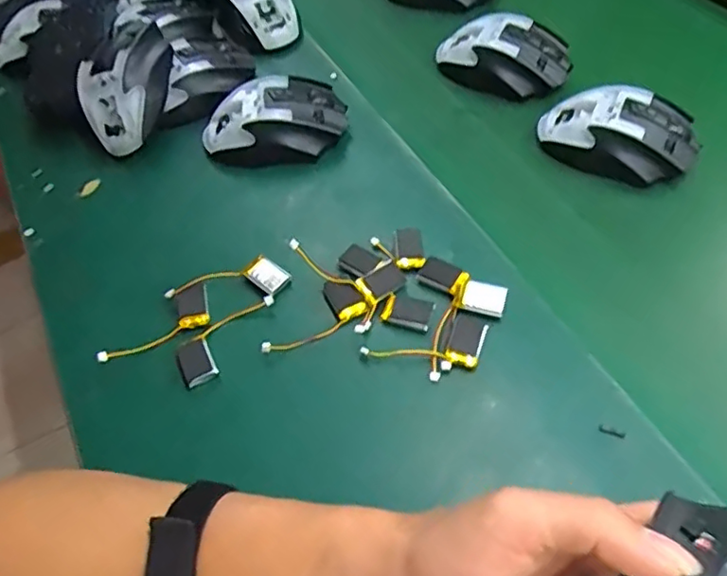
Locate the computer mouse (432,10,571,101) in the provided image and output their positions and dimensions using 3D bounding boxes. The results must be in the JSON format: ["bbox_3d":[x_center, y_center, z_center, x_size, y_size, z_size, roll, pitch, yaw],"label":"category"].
[{"bbox_3d":[0.123,-0.202,0.537,0.116,0.047,0.066,16,58,17],"label":"computer mouse"}]

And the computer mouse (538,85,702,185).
[{"bbox_3d":[0.195,-0.116,0.470,0.115,0.048,0.068,19,59,19],"label":"computer mouse"}]

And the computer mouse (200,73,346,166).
[{"bbox_3d":[-0.072,-0.133,0.489,0.112,0.041,0.062,-10,54,-1],"label":"computer mouse"}]

